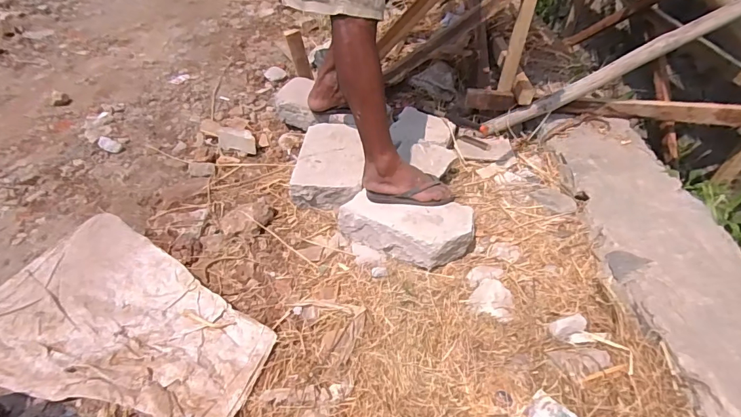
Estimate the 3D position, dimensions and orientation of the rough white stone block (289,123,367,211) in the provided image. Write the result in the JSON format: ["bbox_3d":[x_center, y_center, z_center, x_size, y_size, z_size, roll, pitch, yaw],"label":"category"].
[{"bbox_3d":[-0.114,-0.135,1.250,0.197,0.090,0.306,3,41,2],"label":"rough white stone block"}]

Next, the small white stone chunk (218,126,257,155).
[{"bbox_3d":[-0.454,-0.228,1.396,0.138,0.057,0.067,10,42,10],"label":"small white stone chunk"}]

